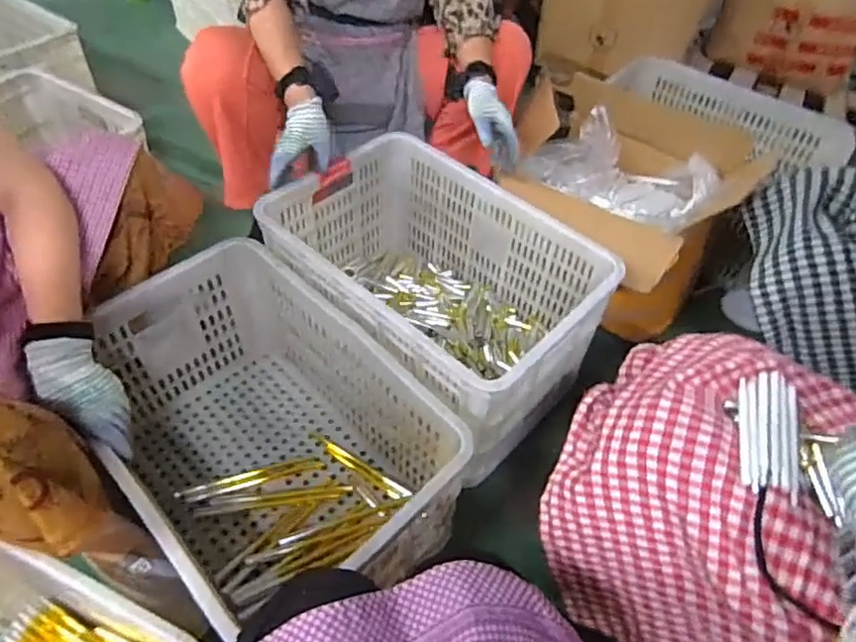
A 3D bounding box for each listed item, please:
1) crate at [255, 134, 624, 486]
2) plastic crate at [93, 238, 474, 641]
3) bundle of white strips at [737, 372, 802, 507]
[{"bbox_3d":[0.004,-0.046,1.059,0.520,0.268,0.356,35,55,22],"label":"crate"},{"bbox_3d":[-0.227,0.161,0.900,0.360,0.289,0.530,-26,57,-25],"label":"plastic crate"},{"bbox_3d":[0.379,0.122,0.663,0.070,0.014,0.159,19,51,10],"label":"bundle of white strips"}]

